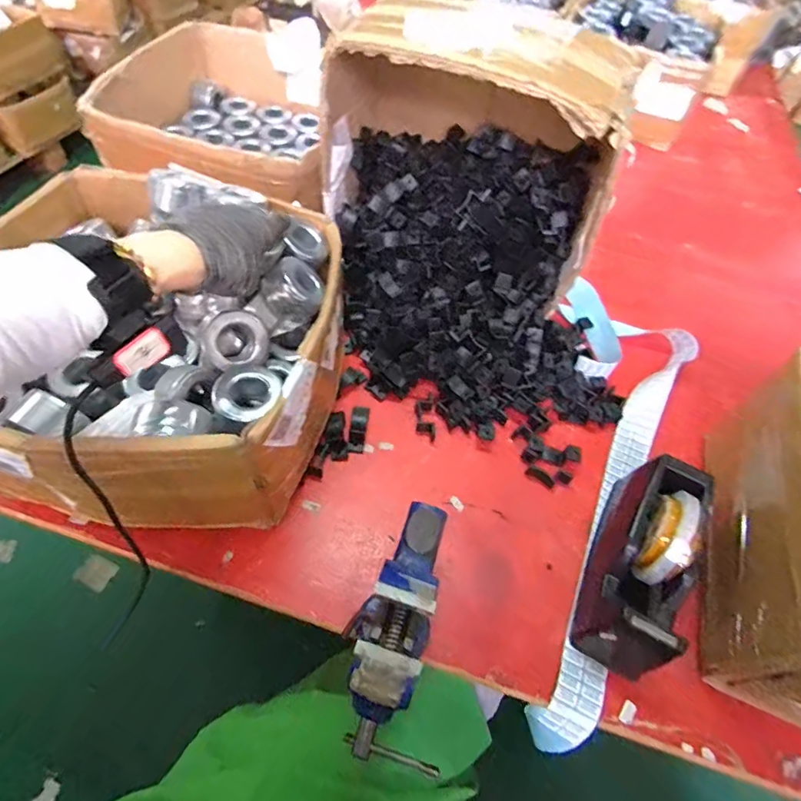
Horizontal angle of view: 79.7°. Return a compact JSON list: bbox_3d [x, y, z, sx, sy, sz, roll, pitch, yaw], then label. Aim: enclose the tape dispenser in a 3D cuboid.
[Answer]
[{"bbox_3d":[0.243,0.155,0.473,0.075,0.118,0.206,26,58,11],"label":"tape dispenser"}]

